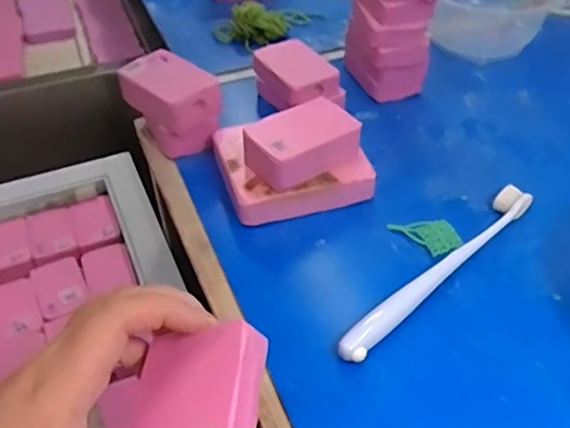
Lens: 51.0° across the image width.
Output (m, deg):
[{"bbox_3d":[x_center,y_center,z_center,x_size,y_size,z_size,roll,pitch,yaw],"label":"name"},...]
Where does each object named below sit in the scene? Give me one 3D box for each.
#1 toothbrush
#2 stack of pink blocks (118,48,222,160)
[{"bbox_3d":[0.096,0.032,0.364,0.178,0.010,0.017,-35,52,-30],"label":"toothbrush"},{"bbox_3d":[-0.086,-0.081,0.459,0.050,0.058,0.071,-31,51,-27],"label":"stack of pink blocks"}]

